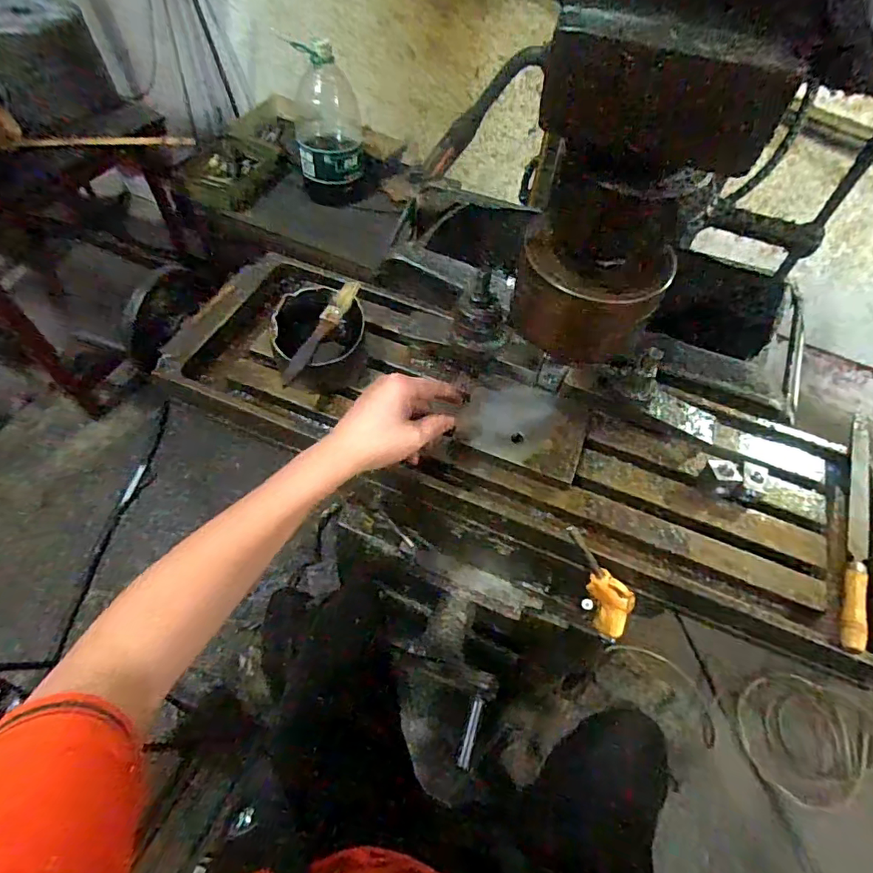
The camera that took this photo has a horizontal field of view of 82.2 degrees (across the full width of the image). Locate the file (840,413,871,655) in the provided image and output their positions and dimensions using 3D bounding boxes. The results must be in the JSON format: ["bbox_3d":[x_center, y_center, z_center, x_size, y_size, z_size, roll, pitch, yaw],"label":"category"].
[{"bbox_3d":[0.435,0.083,0.512,0.019,0.022,0.290,26,60,11],"label":"file"}]

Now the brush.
[{"bbox_3d":[-0.127,-0.115,0.546,0.019,0.009,0.144,39,68,-23],"label":"brush"}]

